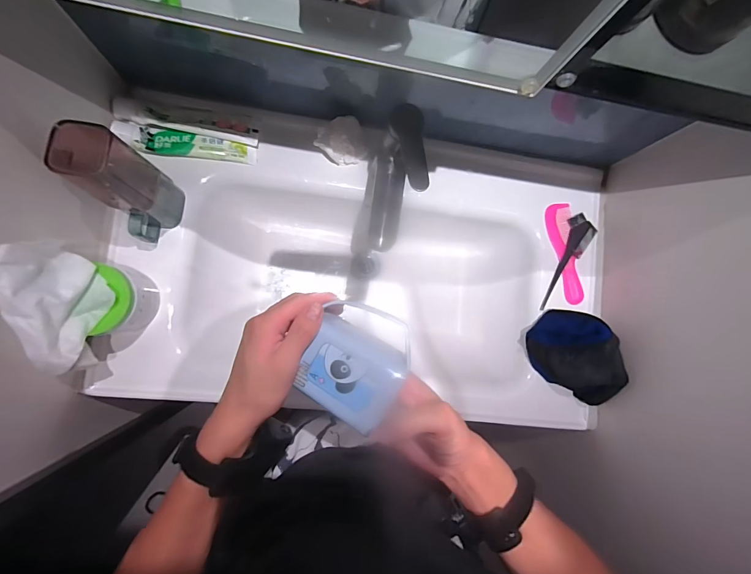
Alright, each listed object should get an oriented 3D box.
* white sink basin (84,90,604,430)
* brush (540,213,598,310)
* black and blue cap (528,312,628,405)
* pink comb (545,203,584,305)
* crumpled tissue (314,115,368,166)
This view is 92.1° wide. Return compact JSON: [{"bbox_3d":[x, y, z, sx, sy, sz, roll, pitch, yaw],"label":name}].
[{"bbox_3d":[-0.010,-0.010,0.659,0.766,0.166,0.439,9,84,-8],"label":"white sink basin"},{"bbox_3d":[0.341,-0.042,0.635,0.048,0.013,0.184,24,82,-6],"label":"brush"},{"bbox_3d":[0.333,0.109,0.592,0.144,0.073,0.121,28,82,-5],"label":"black and blue cap"},{"bbox_3d":[0.336,-0.059,0.640,0.051,0.008,0.178,-7,86,-9],"label":"pink comb"},{"bbox_3d":[-0.054,-0.229,0.575,0.082,0.044,0.060,-20,88,-10],"label":"crumpled tissue"}]

